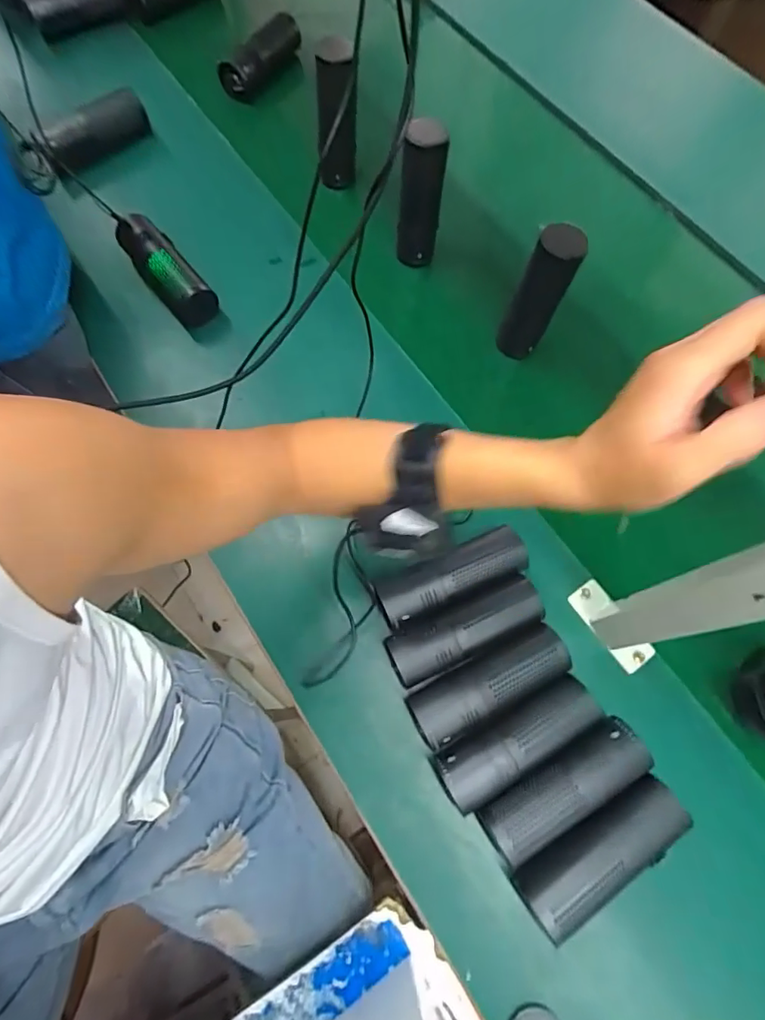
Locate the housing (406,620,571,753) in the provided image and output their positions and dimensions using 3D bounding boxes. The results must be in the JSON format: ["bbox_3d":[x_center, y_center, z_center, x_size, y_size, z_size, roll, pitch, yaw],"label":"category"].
[{"bbox_3d":[0.107,0.176,0.506,0.163,0.057,0.056,-26,73,-10],"label":"housing"}]

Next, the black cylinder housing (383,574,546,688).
[{"bbox_3d":[0.085,0.126,0.526,0.162,0.046,0.056,-24,73,-9],"label":"black cylinder housing"}]

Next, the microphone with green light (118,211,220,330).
[{"bbox_3d":[-0.285,-0.312,0.677,0.056,0.069,0.165,-37,76,-13],"label":"microphone with green light"}]

